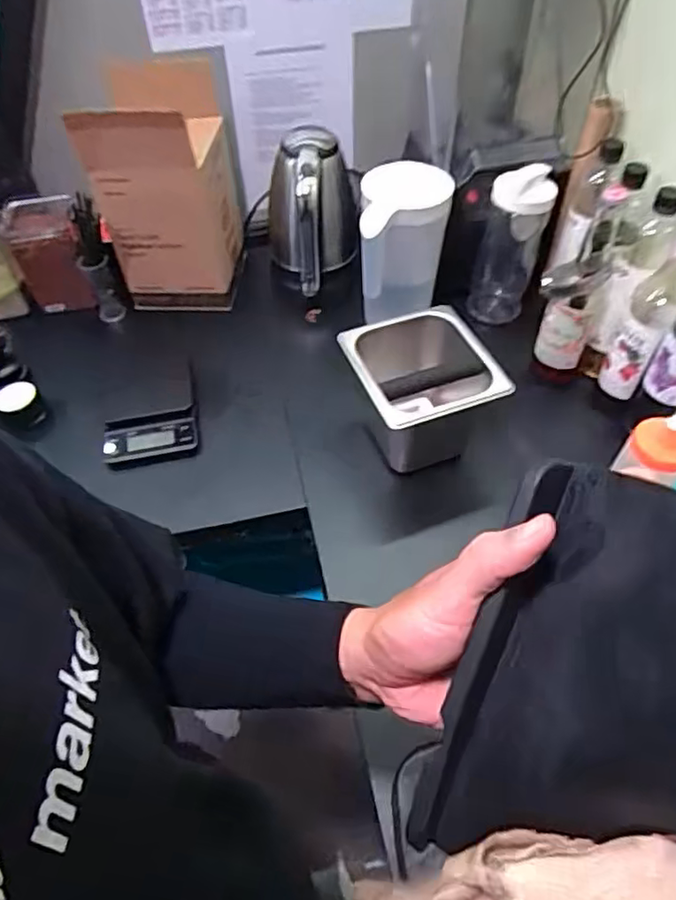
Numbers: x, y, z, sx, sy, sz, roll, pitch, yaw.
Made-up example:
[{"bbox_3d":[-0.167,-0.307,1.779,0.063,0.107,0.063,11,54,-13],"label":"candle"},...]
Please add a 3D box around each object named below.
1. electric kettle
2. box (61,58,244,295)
[{"bbox_3d":[-0.038,-0.367,0.958,0.146,0.208,0.179,-6,52,-2],"label":"electric kettle"},{"bbox_3d":[-0.258,-0.412,0.928,0.181,0.275,0.212,3,52,5],"label":"box"}]

